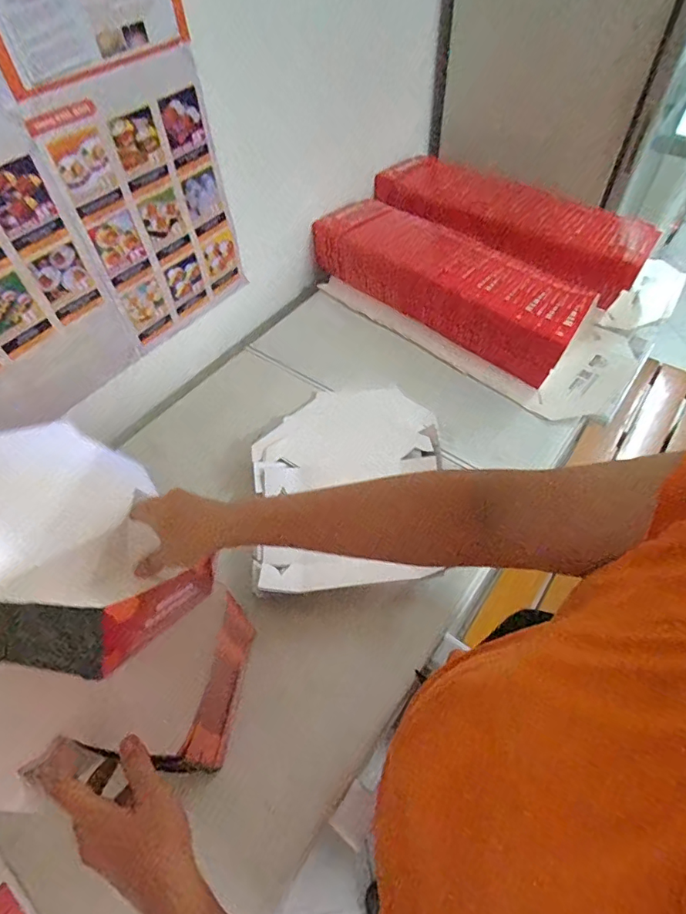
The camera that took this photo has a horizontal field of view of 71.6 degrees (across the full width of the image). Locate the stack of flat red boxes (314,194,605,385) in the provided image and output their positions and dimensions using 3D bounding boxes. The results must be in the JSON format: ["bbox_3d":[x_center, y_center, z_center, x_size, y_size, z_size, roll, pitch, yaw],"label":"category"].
[{"bbox_3d":[0.210,-0.391,1.056,0.642,0.137,0.188,35,62,25],"label":"stack of flat red boxes"}]

